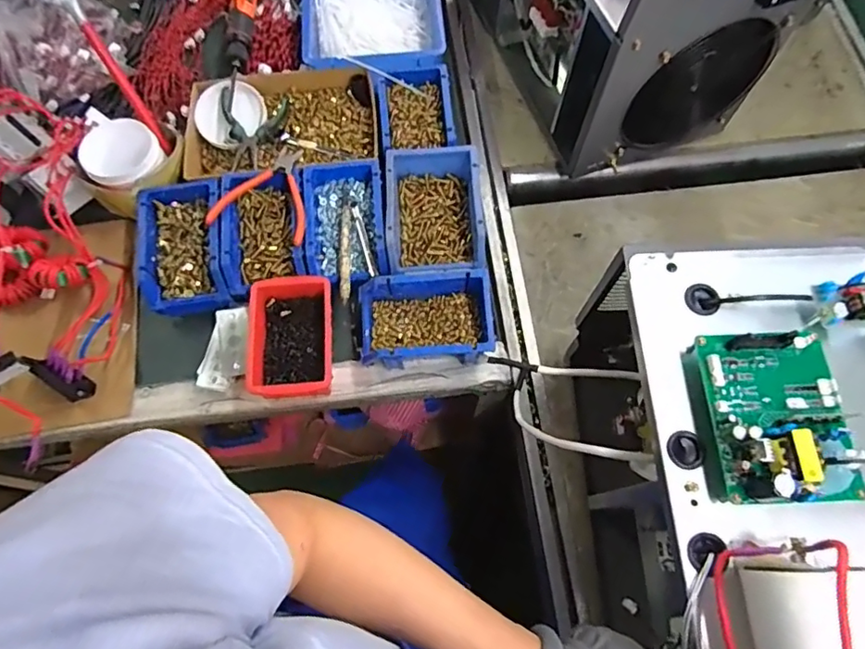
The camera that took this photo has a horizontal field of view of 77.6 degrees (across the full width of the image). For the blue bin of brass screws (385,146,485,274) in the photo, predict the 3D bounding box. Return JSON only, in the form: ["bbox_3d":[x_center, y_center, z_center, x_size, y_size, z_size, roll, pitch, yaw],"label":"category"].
[{"bbox_3d":[0.003,-0.144,0.710,0.122,0.066,0.189,-2,69,0],"label":"blue bin of brass screws"}]

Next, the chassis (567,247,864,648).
[{"bbox_3d":[0.306,0.160,0.373,0.247,0.160,0.496,-3,60,0],"label":"chassis"}]

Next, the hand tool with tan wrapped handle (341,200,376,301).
[{"bbox_3d":[-0.097,-0.101,0.698,0.040,0.015,0.147,-3,69,0],"label":"hand tool with tan wrapped handle"}]

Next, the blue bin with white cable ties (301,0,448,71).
[{"bbox_3d":[-0.096,-0.501,0.855,0.211,0.074,0.294,-3,70,0],"label":"blue bin with white cable ties"}]

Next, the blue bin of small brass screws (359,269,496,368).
[{"bbox_3d":[-0.009,-0.004,0.660,0.159,0.065,0.109,-5,70,-1],"label":"blue bin of small brass screws"}]

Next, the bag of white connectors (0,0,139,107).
[{"bbox_3d":[-0.606,-0.431,0.803,0.267,0.100,0.191,1,70,1],"label":"bag of white connectors"}]

